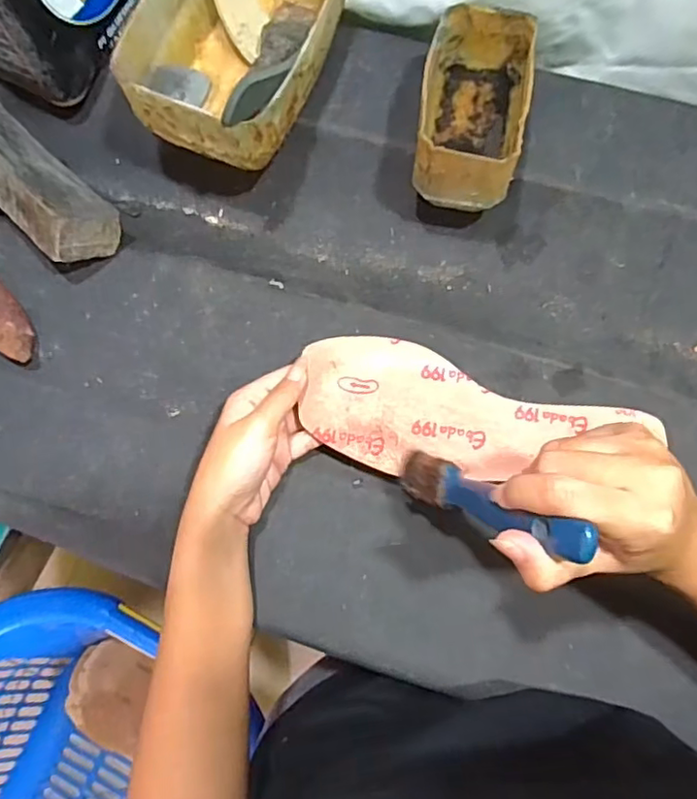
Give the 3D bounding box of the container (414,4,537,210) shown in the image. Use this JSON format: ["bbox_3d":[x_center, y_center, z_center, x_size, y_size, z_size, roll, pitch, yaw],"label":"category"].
[{"bbox_3d":[0.088,-0.209,0.437,0.067,0.056,0.128,8,76,4],"label":"container"}]

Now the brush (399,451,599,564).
[{"bbox_3d":[0.064,0.050,0.309,0.022,0.159,0.018,-47,106,-10],"label":"brush"}]

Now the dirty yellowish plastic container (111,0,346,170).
[{"bbox_3d":[-0.081,-0.268,0.454,0.127,0.071,0.180,22,77,7],"label":"dirty yellowish plastic container"}]

